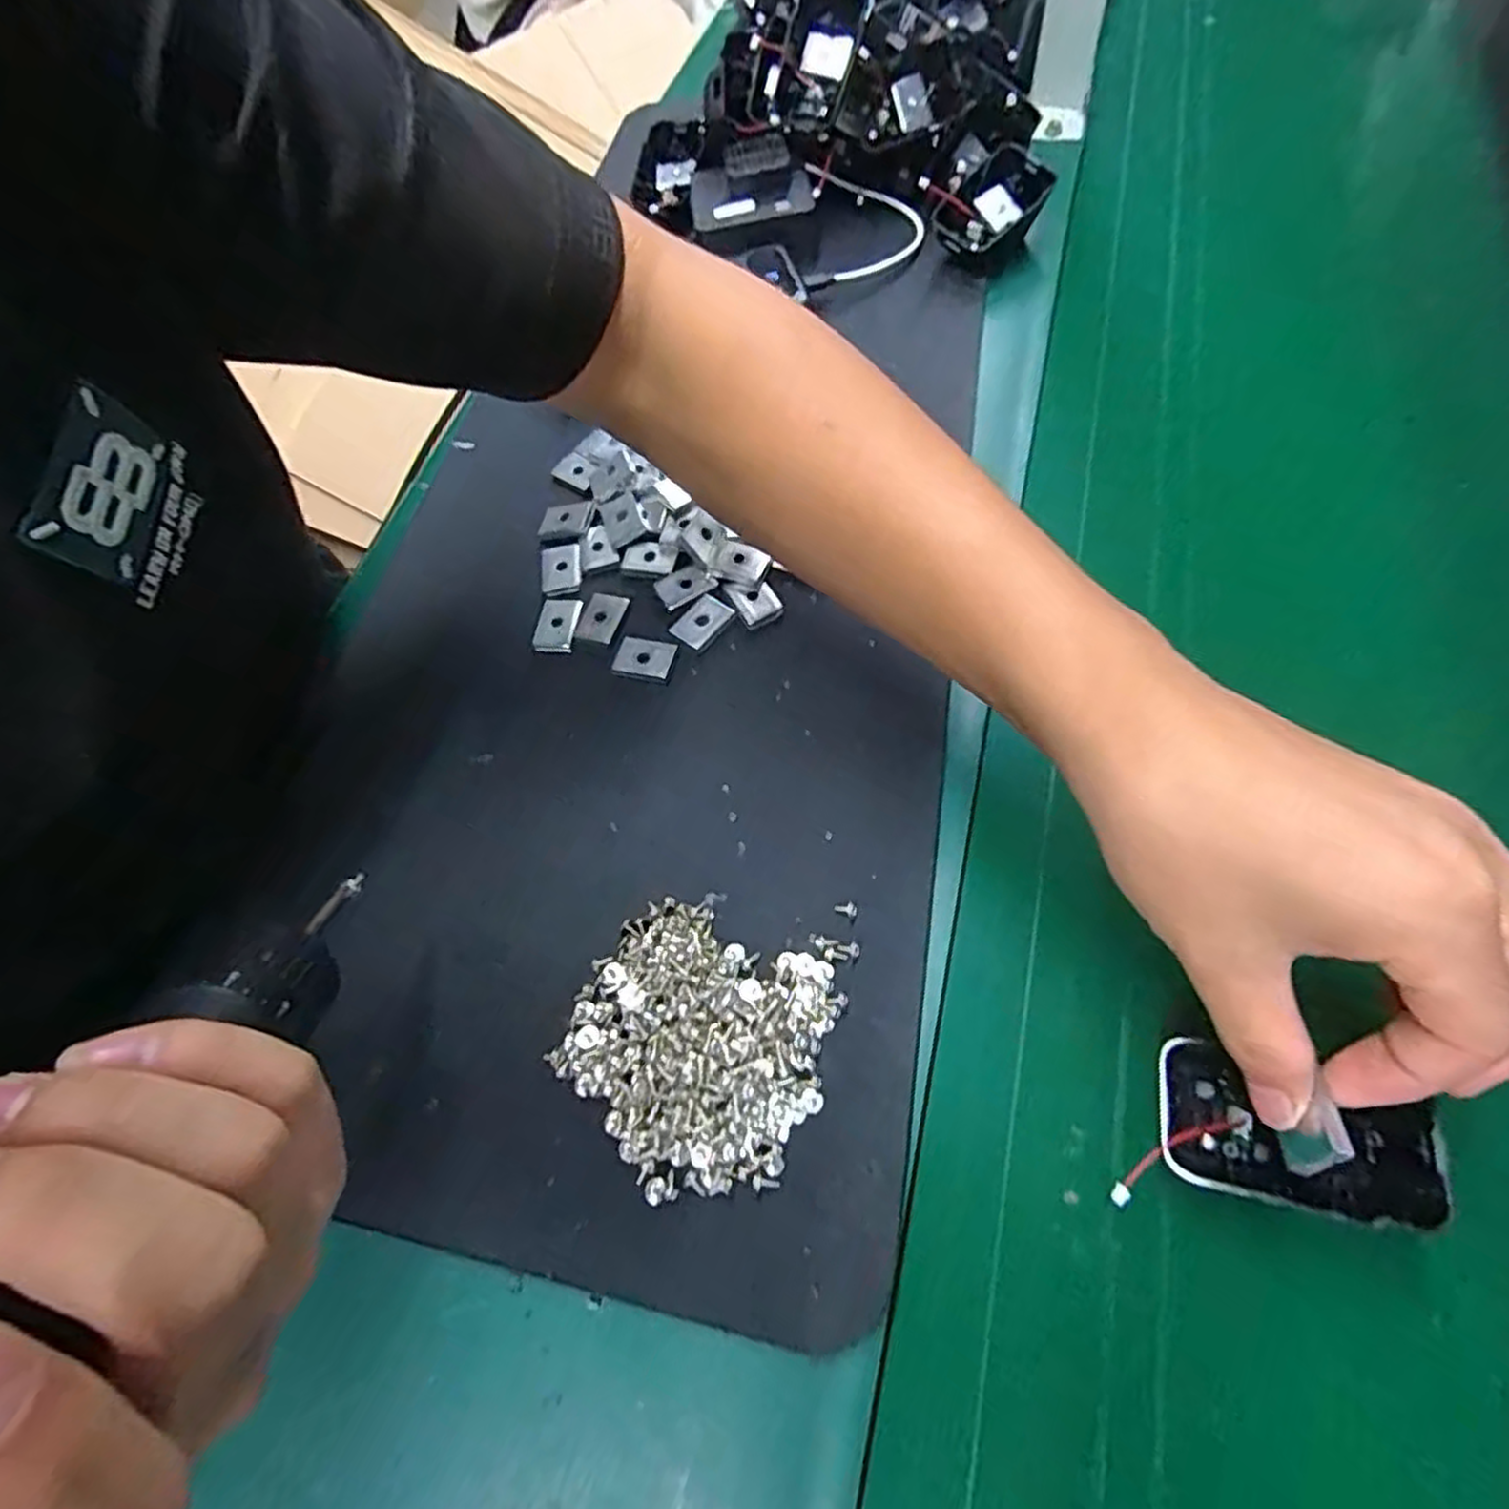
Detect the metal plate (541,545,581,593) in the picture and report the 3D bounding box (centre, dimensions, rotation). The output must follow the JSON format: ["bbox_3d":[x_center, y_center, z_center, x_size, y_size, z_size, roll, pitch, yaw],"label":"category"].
[{"bbox_3d":[-0.100,-0.097,0.387,0.020,0.004,0.027,-12,61,2],"label":"metal plate"}]

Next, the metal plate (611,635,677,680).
[{"bbox_3d":[-0.052,-0.046,0.354,0.027,0.004,0.019,11,64,14],"label":"metal plate"}]

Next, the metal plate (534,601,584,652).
[{"bbox_3d":[-0.098,-0.064,0.369,0.021,0.004,0.030,3,63,10],"label":"metal plate"}]

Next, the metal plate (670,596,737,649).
[{"bbox_3d":[-0.025,-0.064,0.358,0.018,0.004,0.027,39,77,11],"label":"metal plate"}]

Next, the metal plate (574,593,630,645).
[{"bbox_3d":[-0.076,-0.067,0.368,0.019,0.004,0.029,10,64,14],"label":"metal plate"}]

